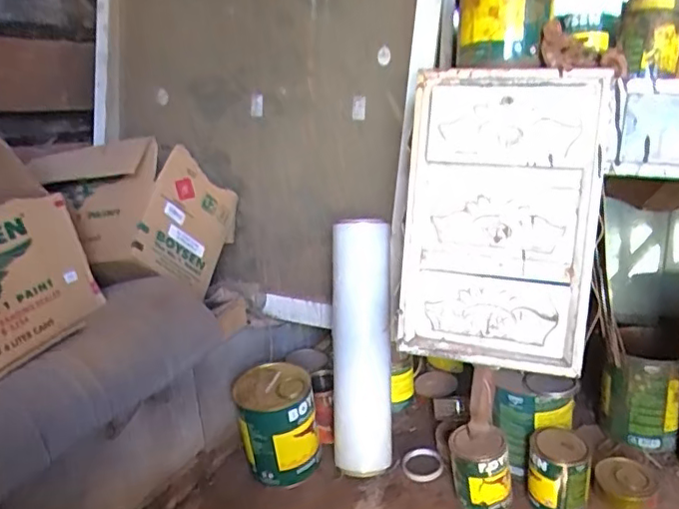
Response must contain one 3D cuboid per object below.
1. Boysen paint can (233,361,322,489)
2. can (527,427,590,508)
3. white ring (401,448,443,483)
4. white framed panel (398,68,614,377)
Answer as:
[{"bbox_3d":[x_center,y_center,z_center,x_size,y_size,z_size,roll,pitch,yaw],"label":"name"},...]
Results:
[{"bbox_3d":[-0.131,0.373,1.229,0.160,0.224,0.158,-4,16,1],"label":"Boysen paint can"},{"bbox_3d":[0.404,0.397,1.055,0.103,0.125,0.103,-4,16,1],"label":"can"},{"bbox_3d":[0.176,0.448,1.208,0.085,0.023,0.093,-4,16,1],"label":"white ring"},{"bbox_3d":[0.269,-0.052,0.977,0.319,0.507,0.046,5,10,13],"label":"white framed panel"}]

